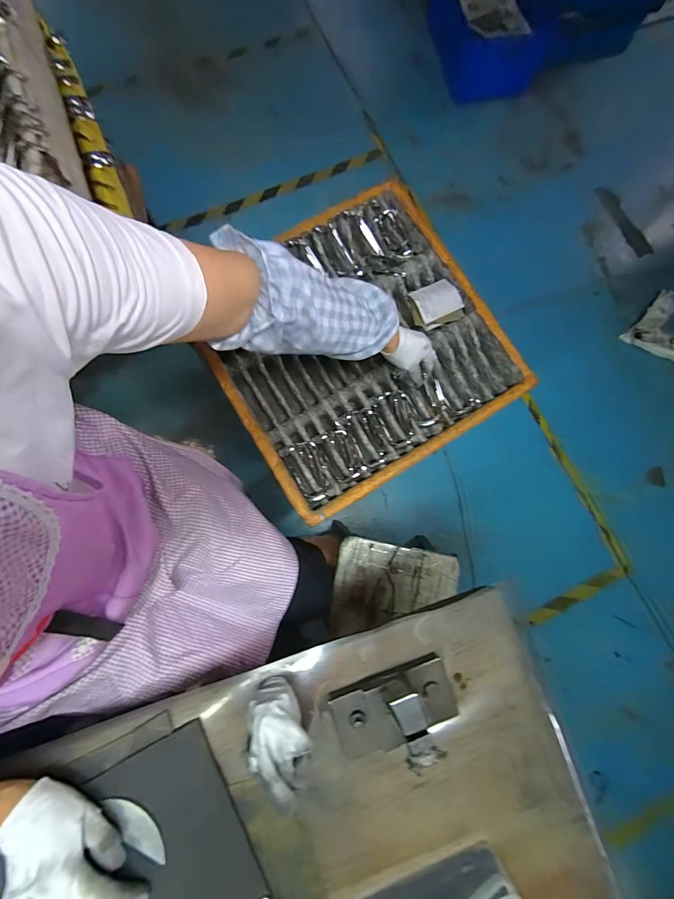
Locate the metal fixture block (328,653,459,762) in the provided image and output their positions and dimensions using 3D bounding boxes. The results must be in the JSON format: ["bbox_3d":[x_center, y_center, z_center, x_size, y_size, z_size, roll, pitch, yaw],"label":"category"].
[{"bbox_3d":[0.062,0.273,0.363,0.128,0.065,0.059,-18,82,-6],"label":"metal fixture block"}]

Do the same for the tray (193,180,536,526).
[{"bbox_3d":[0.037,-0.217,0.743,0.553,0.068,0.539,-31,84,-7],"label":"tray"}]

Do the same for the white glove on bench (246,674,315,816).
[{"bbox_3d":[-0.061,0.296,0.359,0.067,0.063,0.091,7,80,-2],"label":"white glove on bench"}]

